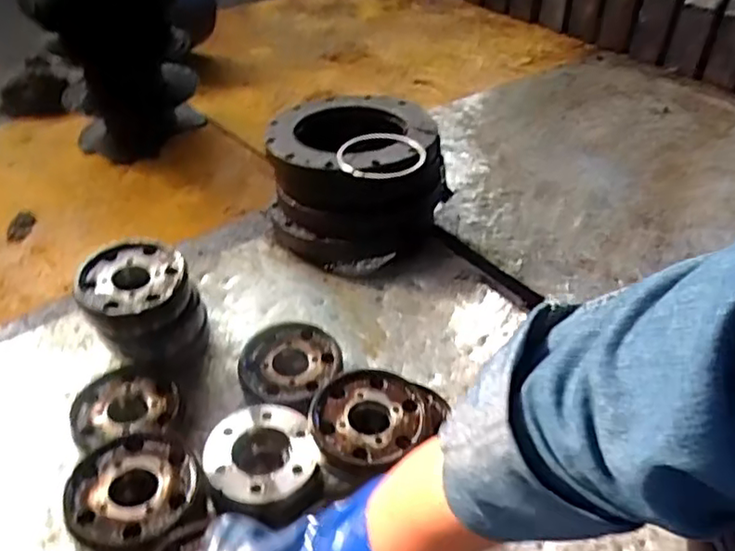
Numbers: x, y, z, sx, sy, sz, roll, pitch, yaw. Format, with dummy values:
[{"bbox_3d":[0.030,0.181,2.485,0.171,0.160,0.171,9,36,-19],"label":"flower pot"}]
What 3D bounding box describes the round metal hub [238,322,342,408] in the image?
[{"bbox_3d":[-0.098,0.109,0.785,0.111,0.044,0.117,0,40,0],"label":"round metal hub"}]

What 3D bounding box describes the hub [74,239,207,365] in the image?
[{"bbox_3d":[-0.266,0.032,0.768,0.125,0.106,0.118,0,40,0],"label":"hub"}]

